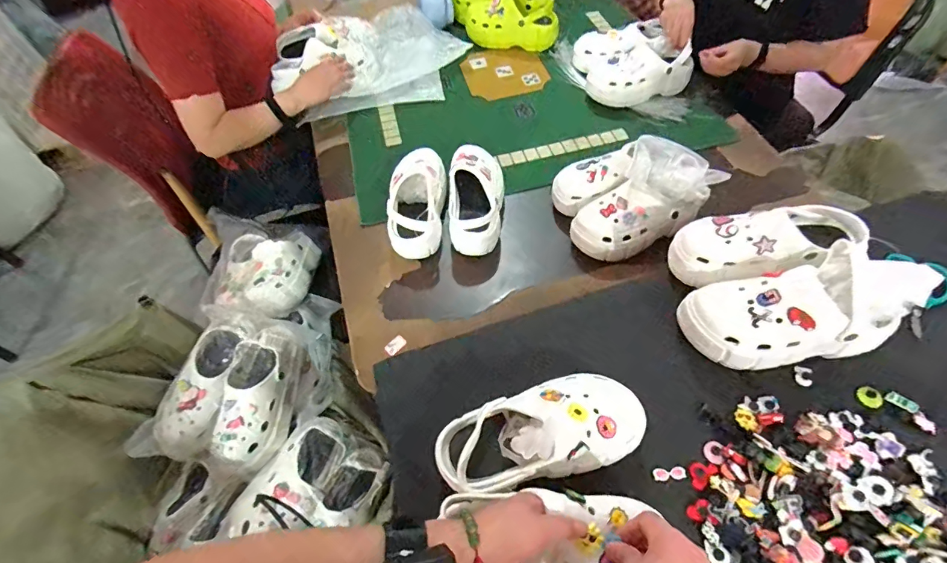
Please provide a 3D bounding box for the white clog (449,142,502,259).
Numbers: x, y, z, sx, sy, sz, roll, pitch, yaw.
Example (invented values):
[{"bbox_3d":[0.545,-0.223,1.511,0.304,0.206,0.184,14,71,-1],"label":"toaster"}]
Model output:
[{"bbox_3d":[0.008,-0.169,0.885,0.103,0.116,0.234,0,56,5],"label":"white clog"}]

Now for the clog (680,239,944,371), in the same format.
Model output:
[{"bbox_3d":[0.424,0.038,0.577,0.278,0.098,0.118,-14,55,12],"label":"clog"}]

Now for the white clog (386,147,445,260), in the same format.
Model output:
[{"bbox_3d":[-0.113,-0.160,0.883,0.108,0.087,0.221,-2,56,4],"label":"white clog"}]

